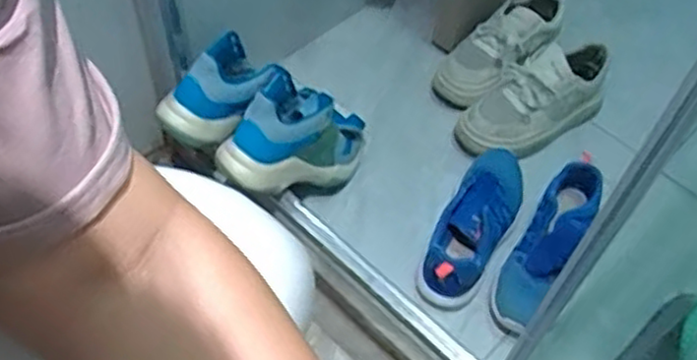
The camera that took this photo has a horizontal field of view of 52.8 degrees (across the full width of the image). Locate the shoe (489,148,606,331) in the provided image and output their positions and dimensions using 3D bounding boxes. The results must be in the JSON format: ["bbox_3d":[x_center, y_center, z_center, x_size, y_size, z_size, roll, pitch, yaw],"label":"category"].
[{"bbox_3d":[0.278,0.081,0.975,0.076,0.081,0.268,32,58,17],"label":"shoe"}]

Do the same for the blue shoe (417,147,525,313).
[{"bbox_3d":[0.182,0.056,1.002,0.091,0.100,0.270,27,57,14],"label":"blue shoe"}]

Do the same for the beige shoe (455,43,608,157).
[{"bbox_3d":[0.299,-0.123,1.111,0.269,0.121,0.113,-28,60,-7],"label":"beige shoe"}]

